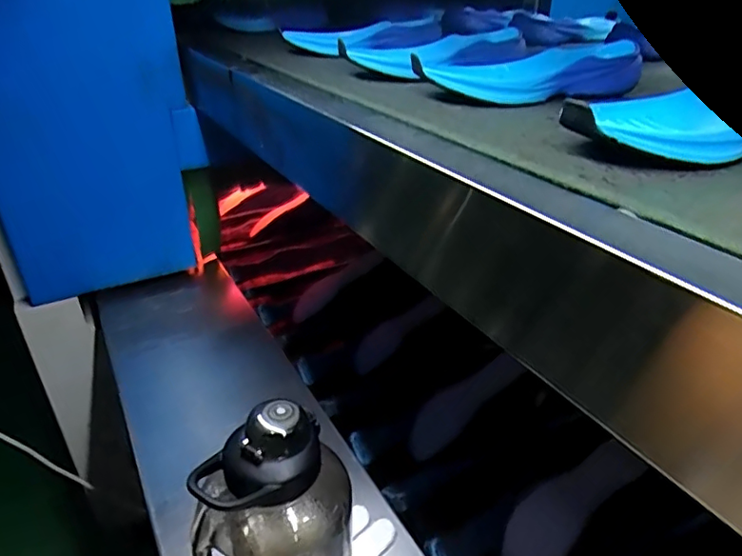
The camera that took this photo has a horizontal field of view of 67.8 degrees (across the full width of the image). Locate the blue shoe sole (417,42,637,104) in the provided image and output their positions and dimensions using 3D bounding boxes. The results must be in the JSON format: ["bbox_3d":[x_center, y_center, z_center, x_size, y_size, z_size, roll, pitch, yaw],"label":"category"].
[{"bbox_3d":[0.162,-0.211,0.564,0.233,0.046,0.078,-12,33,-13],"label":"blue shoe sole"}]

